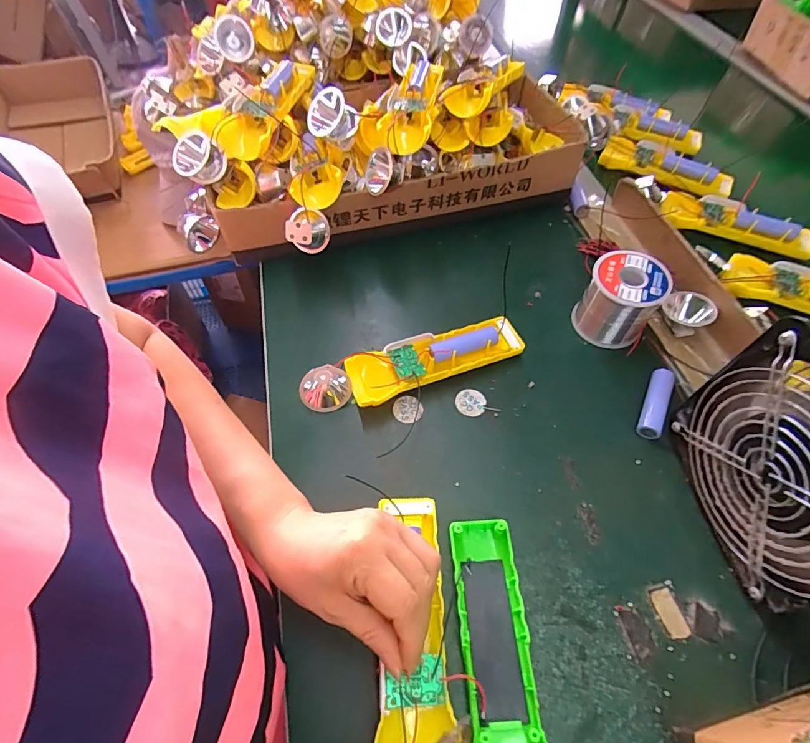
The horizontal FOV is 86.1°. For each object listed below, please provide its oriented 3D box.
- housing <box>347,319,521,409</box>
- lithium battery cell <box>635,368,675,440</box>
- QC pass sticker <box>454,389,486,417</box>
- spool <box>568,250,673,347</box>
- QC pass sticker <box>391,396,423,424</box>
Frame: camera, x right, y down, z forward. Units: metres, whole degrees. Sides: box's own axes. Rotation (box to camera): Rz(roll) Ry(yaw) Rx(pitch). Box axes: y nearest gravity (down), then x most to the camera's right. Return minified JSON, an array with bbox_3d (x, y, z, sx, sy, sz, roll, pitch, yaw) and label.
[{"bbox_3d":[0.028,-0.014,0.402,0.160,0.033,0.050,-22,60,-12],"label":"housing"},{"bbox_3d":[0.219,0.028,0.378,0.020,0.015,0.066,22,61,14],"label":"lithium battery cell"},{"bbox_3d":[0.059,0.027,0.391,0.026,0.004,0.025,20,60,13],"label":"QC pass sticker"},{"bbox_3d":[0.203,-0.067,0.415,0.064,0.069,0.061,-1,58,1],"label":"spool"},{"bbox_3d":[0.003,0.034,0.388,0.026,0.004,0.025,-23,60,-13],"label":"QC pass sticker"}]

